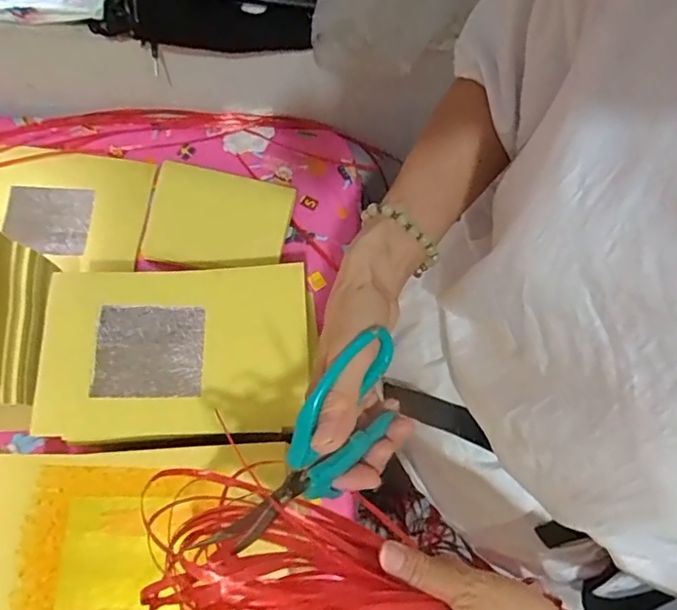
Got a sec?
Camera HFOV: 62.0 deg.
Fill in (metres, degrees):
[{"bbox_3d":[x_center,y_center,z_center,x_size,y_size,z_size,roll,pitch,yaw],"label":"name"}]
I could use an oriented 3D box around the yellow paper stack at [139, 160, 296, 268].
[{"bbox_3d":[-0.140,-0.102,0.659,0.160,0.053,0.117,13,71,2],"label":"yellow paper stack"}]

